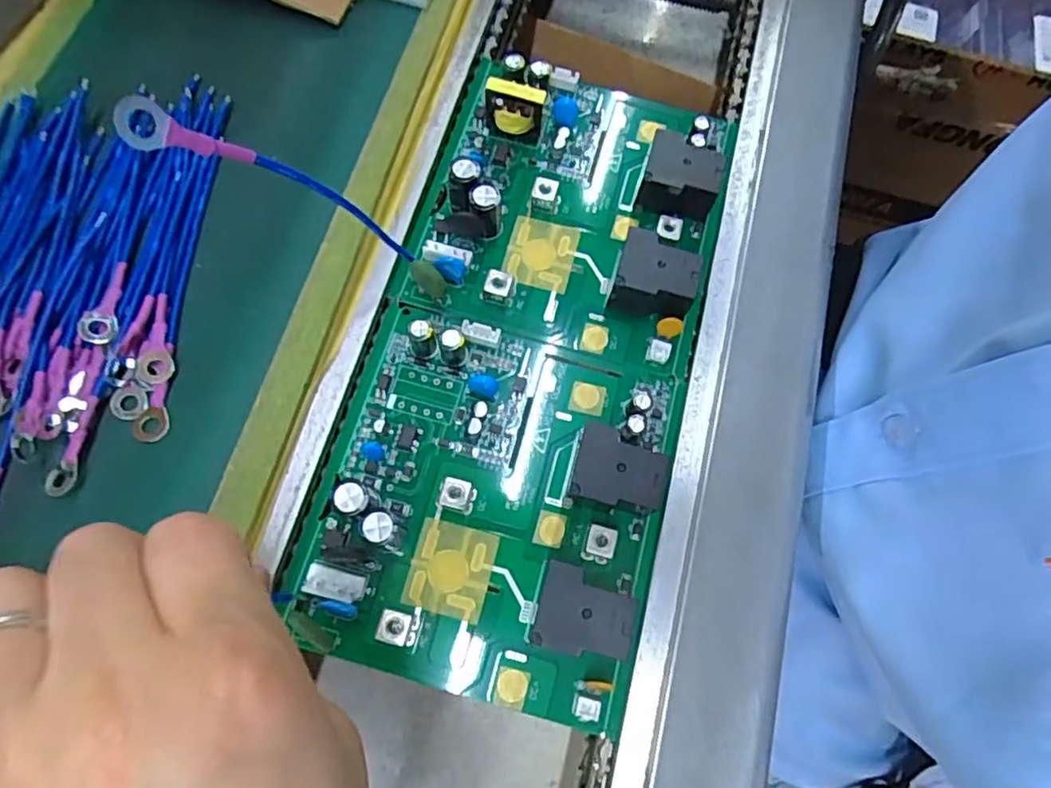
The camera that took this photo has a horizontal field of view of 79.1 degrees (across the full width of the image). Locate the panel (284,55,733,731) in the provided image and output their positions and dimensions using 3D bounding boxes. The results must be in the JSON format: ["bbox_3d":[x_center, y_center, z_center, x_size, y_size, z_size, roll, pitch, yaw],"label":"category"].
[{"bbox_3d":[0.003,-0.023,0.245,0.120,0.025,0.254,16,71,2],"label":"panel"}]

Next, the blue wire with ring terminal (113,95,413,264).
[{"bbox_3d":[-0.067,-0.060,0.193,0.011,0.108,0.006,-30,71,22],"label":"blue wire with ring terminal"}]

